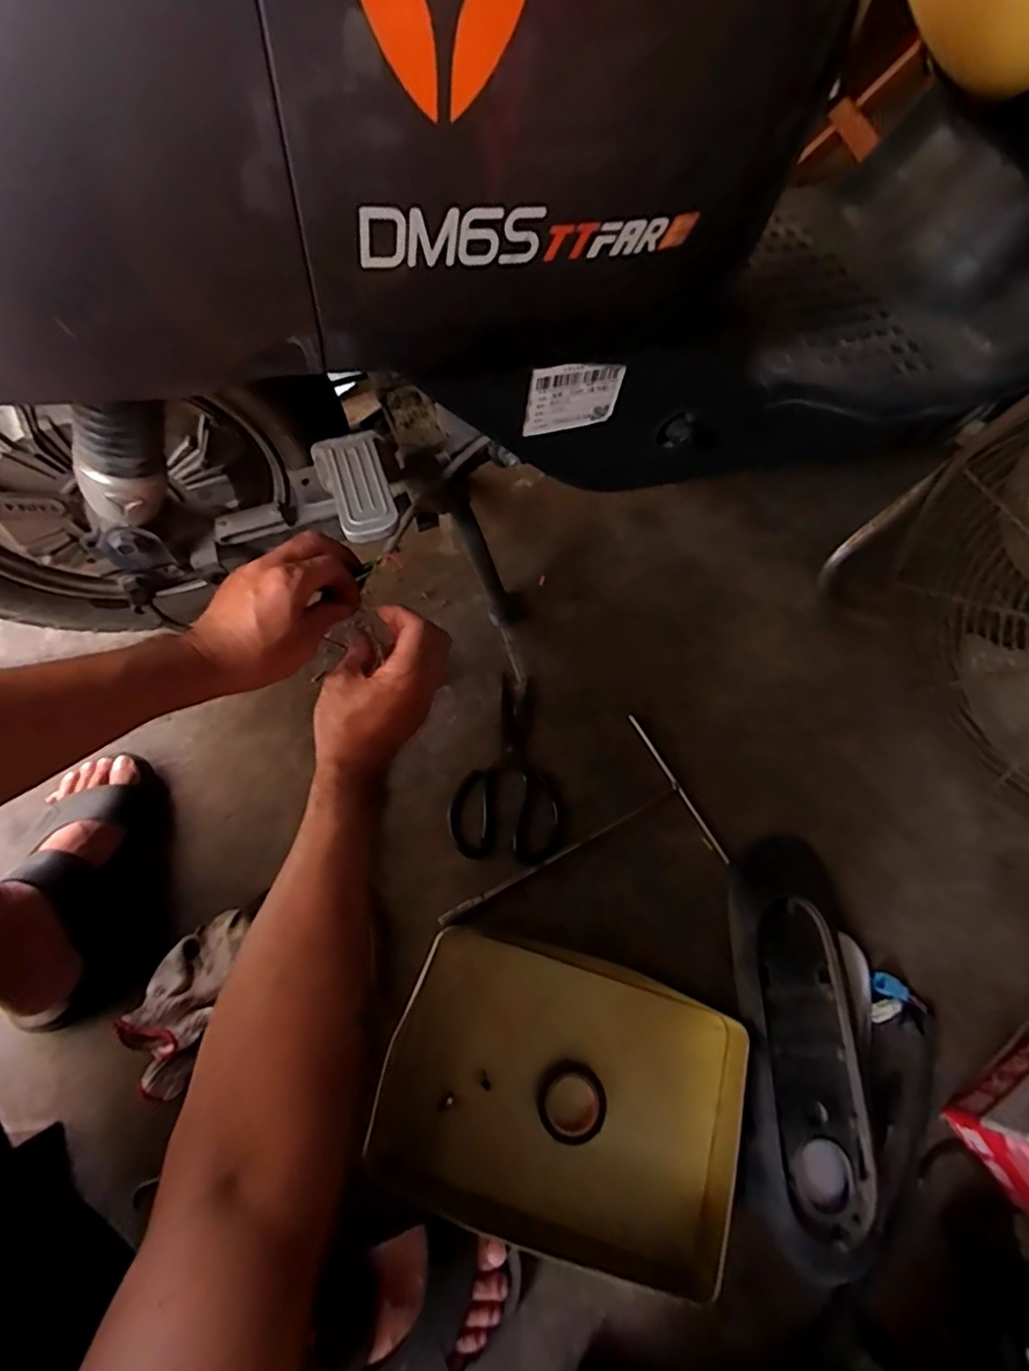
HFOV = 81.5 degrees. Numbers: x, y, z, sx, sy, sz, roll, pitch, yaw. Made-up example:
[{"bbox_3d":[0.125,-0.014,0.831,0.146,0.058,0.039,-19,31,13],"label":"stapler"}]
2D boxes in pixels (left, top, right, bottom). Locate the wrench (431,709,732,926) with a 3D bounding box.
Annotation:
[{"bbox_3d":[0.060,0.180,0.652,0.305,0.015,0.186,-27,71,-14],"label":"wrench"}]

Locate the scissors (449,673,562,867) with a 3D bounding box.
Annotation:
[{"bbox_3d":[-0.003,0.092,0.690,0.120,0.010,0.215,8,66,0],"label":"scissors"}]

